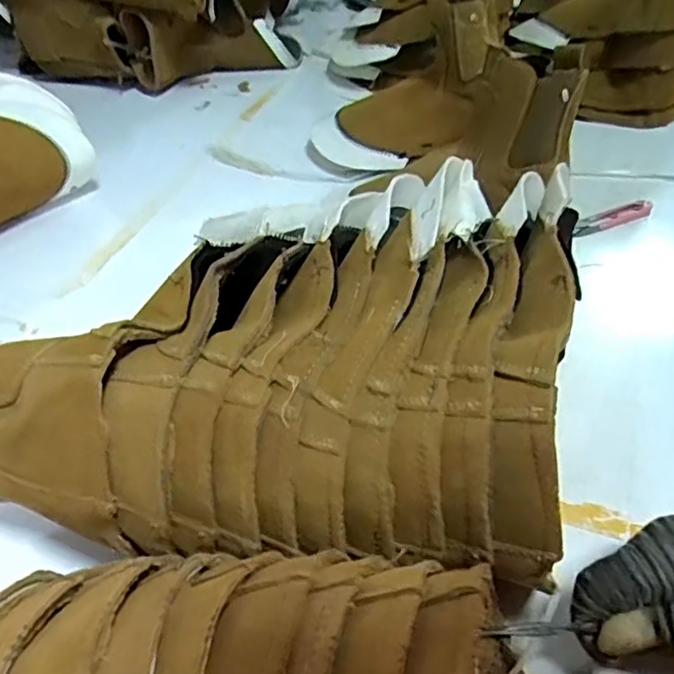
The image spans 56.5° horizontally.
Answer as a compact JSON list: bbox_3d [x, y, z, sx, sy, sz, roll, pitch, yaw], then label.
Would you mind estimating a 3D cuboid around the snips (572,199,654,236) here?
[{"bbox_3d":[0.275,-0.120,0.633,0.097,0.011,0.022,-18,46,-14],"label":"snips"}]

